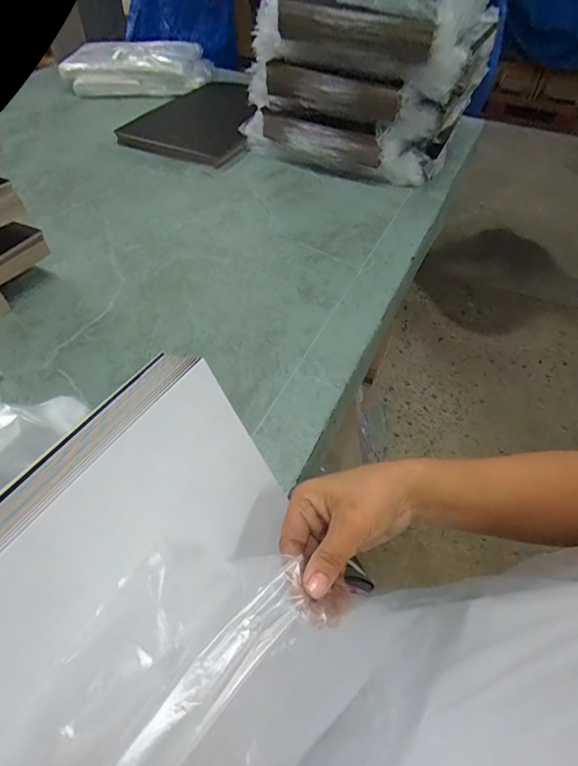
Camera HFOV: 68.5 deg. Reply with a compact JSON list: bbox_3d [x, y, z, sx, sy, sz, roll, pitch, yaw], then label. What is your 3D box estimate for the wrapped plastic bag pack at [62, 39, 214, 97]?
[{"bbox_3d":[-0.386,-0.831,1.127,0.349,0.084,0.246,7,50,3],"label":"wrapped plastic bag pack"}]

